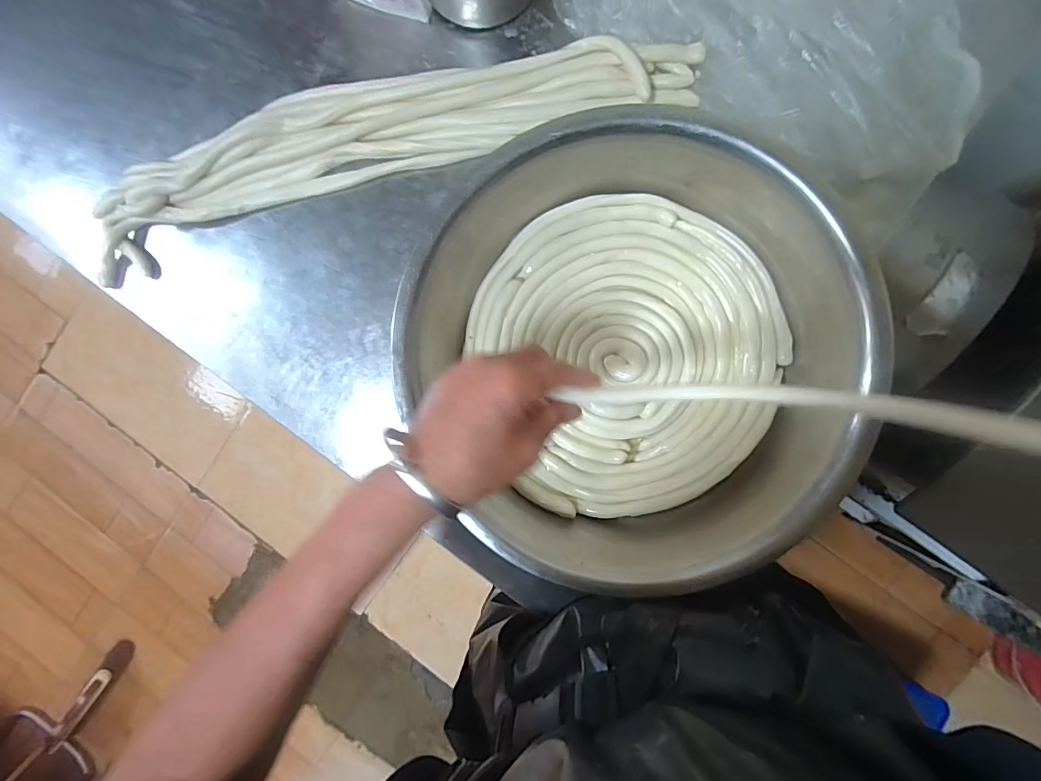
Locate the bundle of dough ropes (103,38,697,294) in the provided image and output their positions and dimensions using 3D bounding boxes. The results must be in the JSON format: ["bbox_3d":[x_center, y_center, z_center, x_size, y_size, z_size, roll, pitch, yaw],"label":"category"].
[{"bbox_3d":[-0.148,-0.259,0.474,0.611,0.030,0.123,-14,89,7],"label":"bundle of dough ropes"}]

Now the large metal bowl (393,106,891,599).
[{"bbox_3d":[0.083,-0.026,0.408,0.337,0.115,0.336,0,91,7],"label":"large metal bowl"}]

